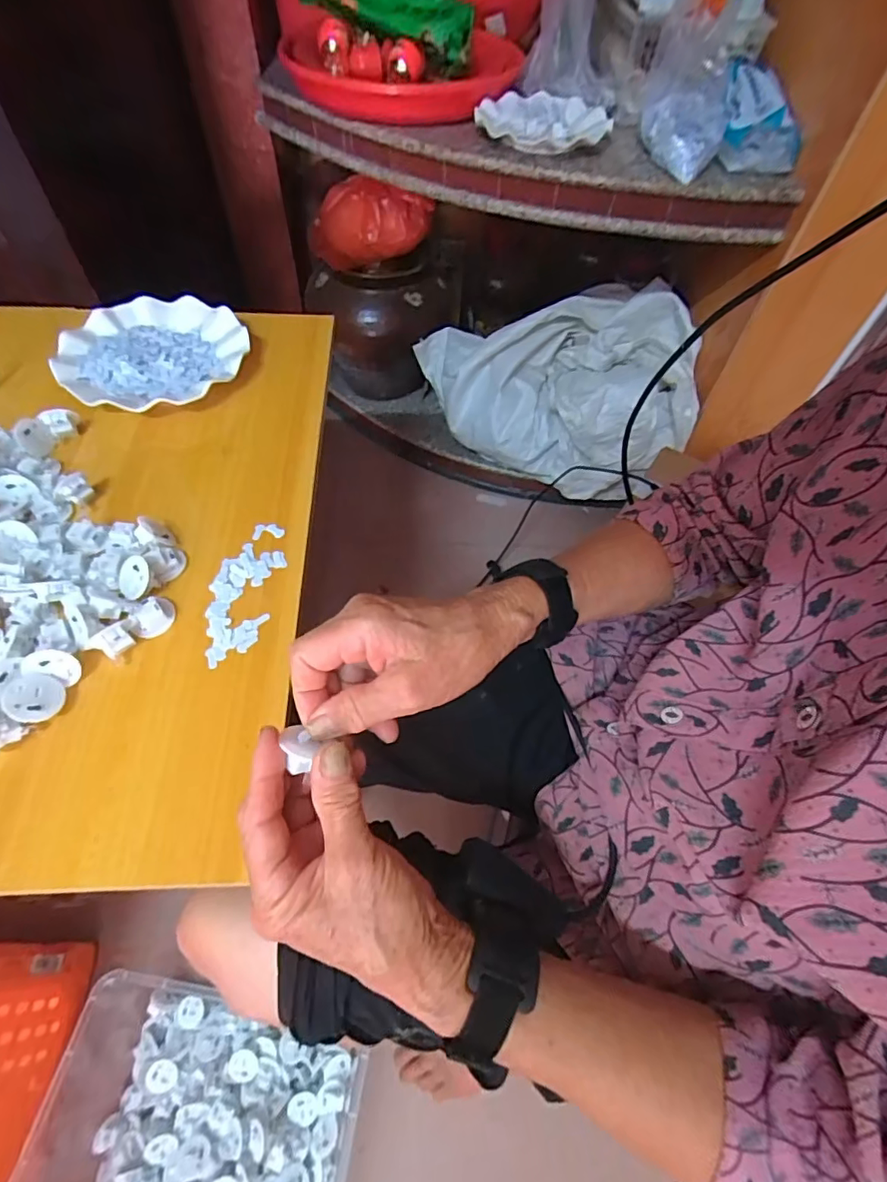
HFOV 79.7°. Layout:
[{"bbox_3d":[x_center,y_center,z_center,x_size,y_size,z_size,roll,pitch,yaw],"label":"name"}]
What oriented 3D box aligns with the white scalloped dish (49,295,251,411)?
[{"bbox_3d":[-0.301,-0.248,0.560,0.182,0.027,0.173,2,57,-2],"label":"white scalloped dish"}]

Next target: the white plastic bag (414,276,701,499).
[{"bbox_3d":[0.191,-0.385,1.009,0.472,0.262,0.284,2,57,-2],"label":"white plastic bag"}]

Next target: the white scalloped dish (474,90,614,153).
[{"bbox_3d":[0.136,-0.643,0.726,0.175,0.023,0.142,10,57,3],"label":"white scalloped dish"}]

